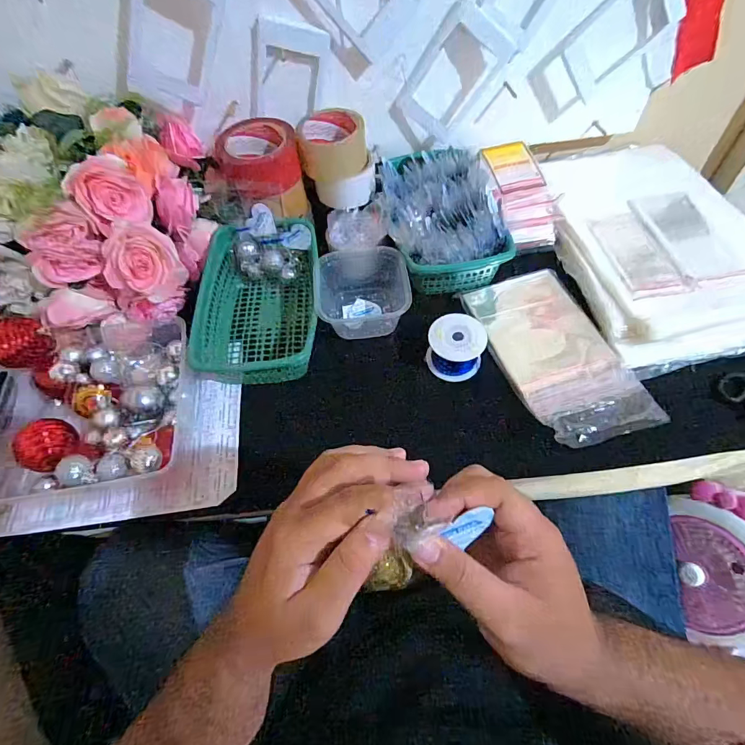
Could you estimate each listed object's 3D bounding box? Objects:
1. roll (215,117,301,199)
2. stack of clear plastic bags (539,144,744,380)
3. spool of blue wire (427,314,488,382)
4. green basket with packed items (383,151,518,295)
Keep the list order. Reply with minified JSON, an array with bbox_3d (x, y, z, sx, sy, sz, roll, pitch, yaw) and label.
[{"bbox_3d":[-0.154,-0.295,0.572,0.102,0.054,0.100,-2,58,3],"label":"roll"},{"bbox_3d":[0.386,-0.184,0.577,0.252,0.051,0.374,-9,58,-2],"label":"stack of clear plastic bags"},{"bbox_3d":[0.101,-0.029,0.512,0.065,0.058,0.059,6,59,8],"label":"spool of blue wire"},{"bbox_3d":[0.097,-0.220,0.585,0.149,0.082,0.221,-5,58,1],"label":"green basket with packed items"}]

